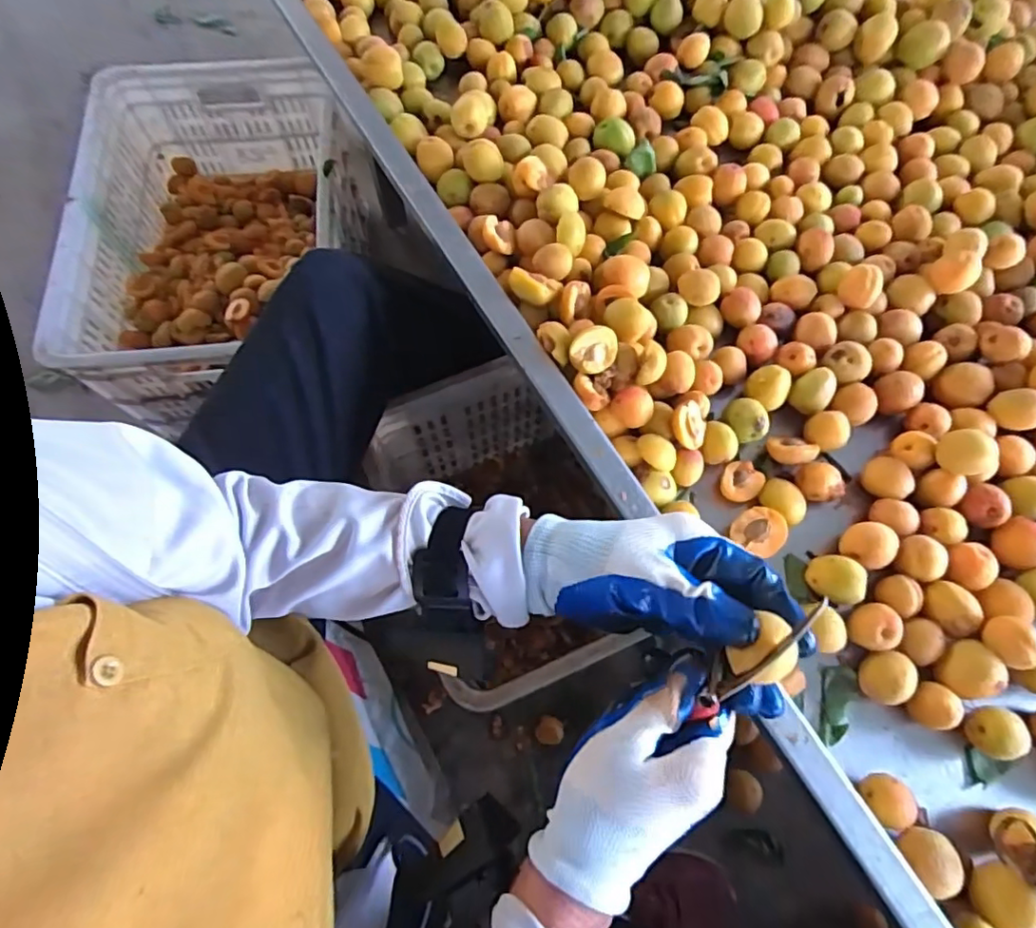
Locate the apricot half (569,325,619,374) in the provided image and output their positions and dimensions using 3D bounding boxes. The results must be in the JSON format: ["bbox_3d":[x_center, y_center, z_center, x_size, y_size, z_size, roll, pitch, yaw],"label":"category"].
[{"bbox_3d":[0.065,-0.098,0.494,0.041,0.014,0.036,-28,112,-7],"label":"apricot half"}]

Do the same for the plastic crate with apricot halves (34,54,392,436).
[{"bbox_3d":[-0.443,-0.346,0.889,0.358,0.191,0.518,-4,69,-3],"label":"plastic crate with apricot halves"}]

